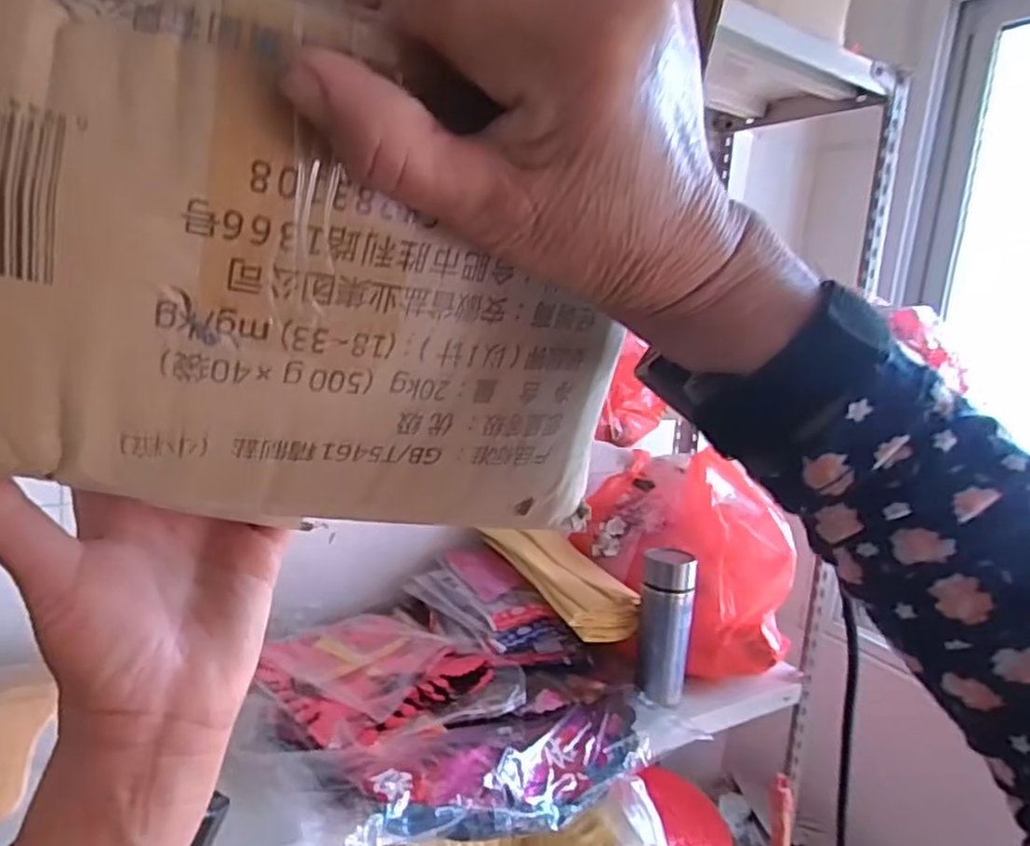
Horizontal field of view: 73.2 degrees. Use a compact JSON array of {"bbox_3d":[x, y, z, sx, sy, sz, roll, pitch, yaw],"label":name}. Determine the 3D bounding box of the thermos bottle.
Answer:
[{"bbox_3d":[0.191,0.259,0.883,0.065,0.180,0.066,7,10,10],"label":"thermos bottle"}]

